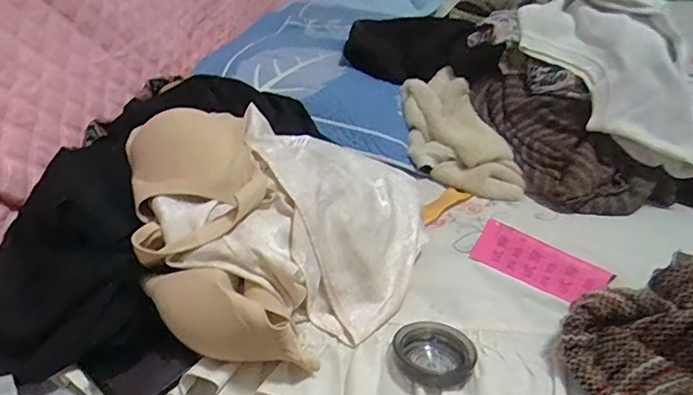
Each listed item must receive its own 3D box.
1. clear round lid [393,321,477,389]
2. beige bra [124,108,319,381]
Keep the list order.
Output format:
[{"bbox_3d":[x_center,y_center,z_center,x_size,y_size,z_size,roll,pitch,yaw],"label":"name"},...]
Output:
[{"bbox_3d":[0.078,0.137,0.461,0.069,0.025,0.062,8,34,15],"label":"clear round lid"},{"bbox_3d":[-0.141,0.019,0.522,0.135,0.078,0.353,-13,49,-16],"label":"beige bra"}]

